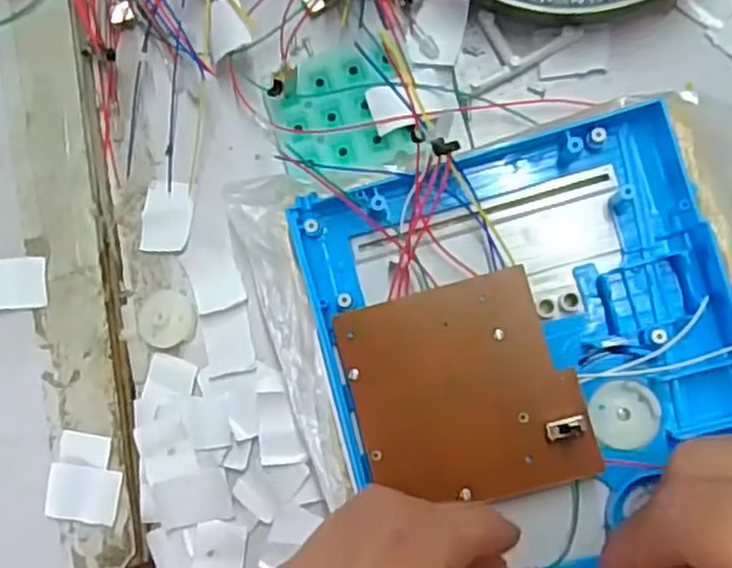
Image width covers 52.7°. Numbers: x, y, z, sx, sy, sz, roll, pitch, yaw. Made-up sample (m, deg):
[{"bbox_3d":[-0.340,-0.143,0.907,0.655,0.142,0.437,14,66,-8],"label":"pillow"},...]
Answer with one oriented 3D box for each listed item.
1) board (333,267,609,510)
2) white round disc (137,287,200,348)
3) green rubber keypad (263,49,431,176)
[{"bbox_3d":[0.033,0.037,0.248,0.072,0.004,0.072,-16,83,7],"label":"board"},{"bbox_3d":[-0.080,0.014,0.299,0.023,0.004,0.023,0,87,5],"label":"white round disc"},{"bbox_3d":[-0.010,-0.067,0.295,0.054,0.007,0.049,-15,86,5],"label":"green rubber keypad"}]

